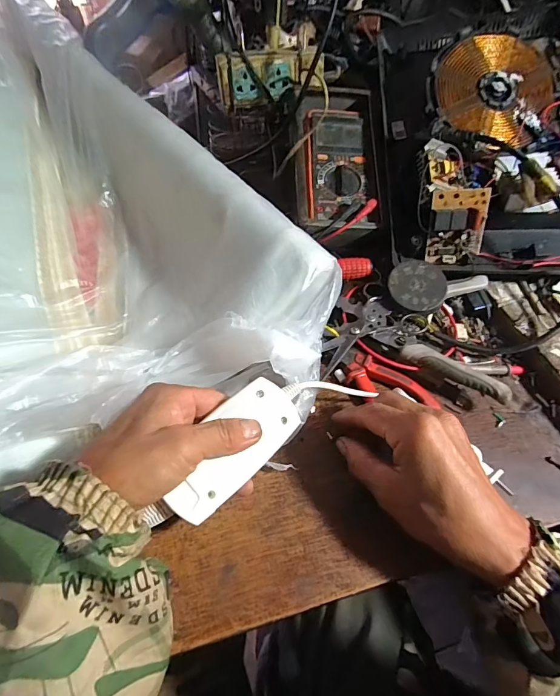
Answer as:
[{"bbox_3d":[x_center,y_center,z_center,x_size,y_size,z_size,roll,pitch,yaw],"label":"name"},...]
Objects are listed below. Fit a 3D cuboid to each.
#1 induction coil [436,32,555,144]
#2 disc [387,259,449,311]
[{"bbox_3d":[0.254,-0.309,0.463,0.132,0.016,0.140,0,84,-2],"label":"induction coil"},{"bbox_3d":[0.138,-0.063,0.392,0.058,0.005,0.052,30,76,17],"label":"disc"}]

